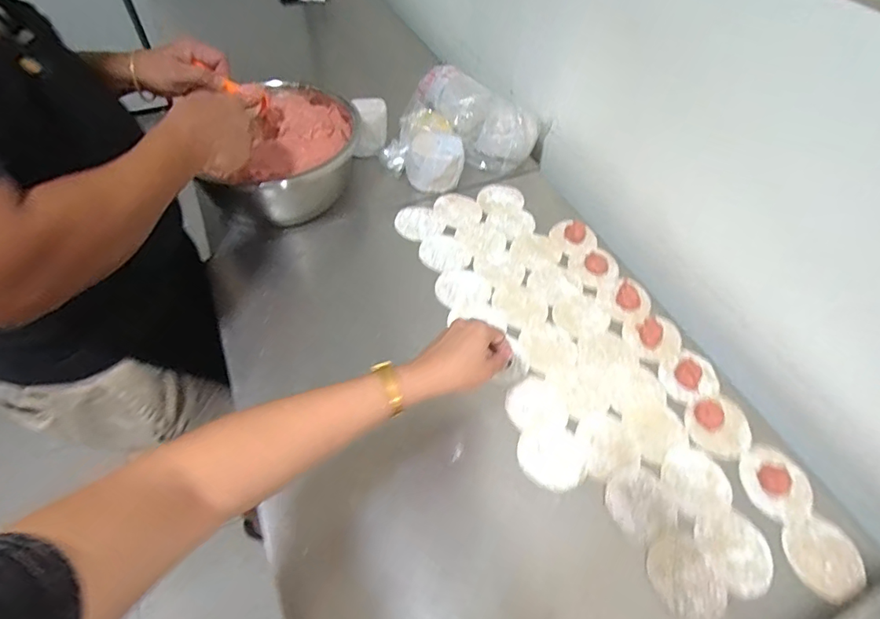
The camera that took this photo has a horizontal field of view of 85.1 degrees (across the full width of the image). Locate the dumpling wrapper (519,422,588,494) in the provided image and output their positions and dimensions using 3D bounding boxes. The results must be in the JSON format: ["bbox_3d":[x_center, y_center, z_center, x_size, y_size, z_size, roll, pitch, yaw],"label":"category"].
[{"bbox_3d":[0.135,0.175,0.574,0.080,0.004,0.077,1,54,-1],"label":"dumpling wrapper"}]

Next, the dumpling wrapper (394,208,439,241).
[{"bbox_3d":[-0.039,-0.146,0.807,0.070,0.004,0.069,-9,55,-8],"label":"dumpling wrapper"}]

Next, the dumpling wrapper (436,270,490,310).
[{"bbox_3d":[0.035,-0.035,0.733,0.079,0.005,0.070,-11,56,-10],"label":"dumpling wrapper"}]

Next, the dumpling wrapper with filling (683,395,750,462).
[{"bbox_3d":[0.352,0.142,0.602,0.076,0.018,0.088,28,58,17],"label":"dumpling wrapper with filling"}]

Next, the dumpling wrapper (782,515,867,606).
[{"bbox_3d":[0.418,0.265,0.522,0.085,0.008,0.075,-14,56,-12],"label":"dumpling wrapper"}]

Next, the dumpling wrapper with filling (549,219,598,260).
[{"bbox_3d":[0.220,-0.120,0.797,0.067,0.014,0.077,-35,62,-24],"label":"dumpling wrapper with filling"}]

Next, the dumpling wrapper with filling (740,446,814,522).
[{"bbox_3d":[0.396,0.200,0.562,0.078,0.010,0.079,-12,56,-10],"label":"dumpling wrapper with filling"}]

